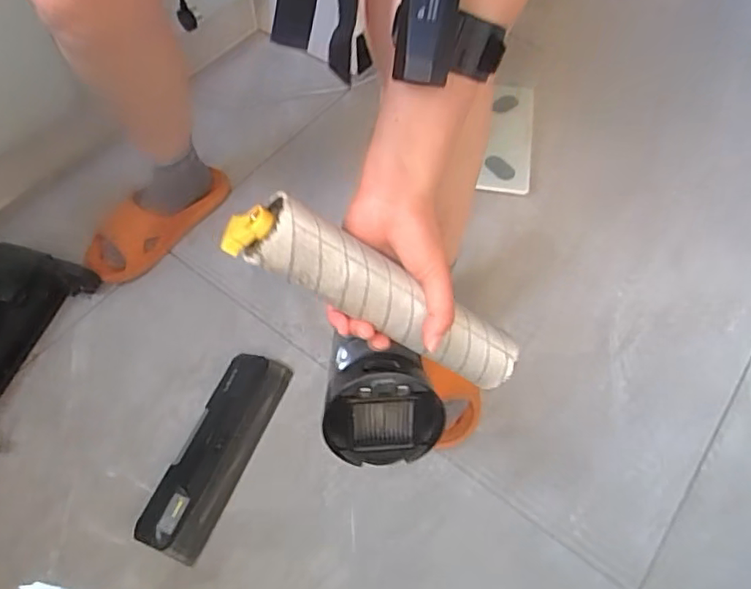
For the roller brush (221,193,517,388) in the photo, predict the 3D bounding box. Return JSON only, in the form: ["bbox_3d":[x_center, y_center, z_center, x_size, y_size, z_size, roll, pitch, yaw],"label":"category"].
[{"bbox_3d":[0.007,0.006,0.420,0.234,0.048,0.039,30,56,-25],"label":"roller brush"}]

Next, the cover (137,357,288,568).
[{"bbox_3d":[-0.200,0.187,0.728,0.086,0.035,0.261,18,63,13],"label":"cover"}]

